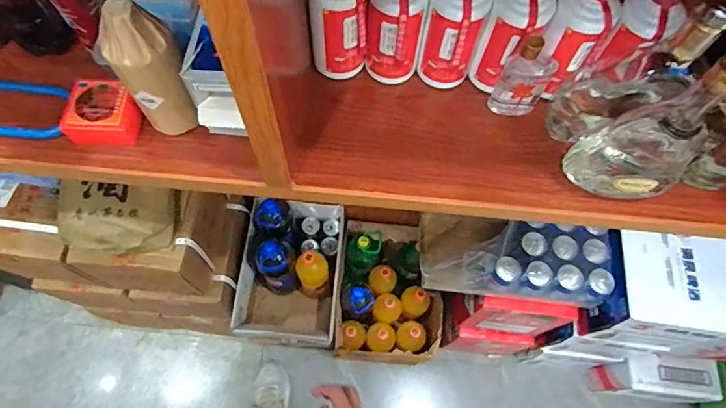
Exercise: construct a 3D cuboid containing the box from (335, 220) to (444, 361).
[{"bbox_3d":[0.079,0.273,1.360,0.291,0.224,0.362,5,66,0],"label":"box"}]

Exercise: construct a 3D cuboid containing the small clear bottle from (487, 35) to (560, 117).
[{"bbox_3d":[0.217,-0.169,0.608,0.063,0.131,0.040,24,68,8],"label":"small clear bottle"}]

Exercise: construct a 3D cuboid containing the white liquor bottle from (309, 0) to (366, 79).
[{"bbox_3d":[-0.032,-0.246,0.604,0.071,0.162,0.059,-5,67,-4],"label":"white liquor bottle"}]

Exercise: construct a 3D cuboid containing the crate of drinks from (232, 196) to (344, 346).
[{"bbox_3d":[-0.192,0.182,1.266,0.250,0.297,0.361,6,66,1],"label":"crate of drinks"}]

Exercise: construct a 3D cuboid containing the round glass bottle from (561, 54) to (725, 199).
[{"bbox_3d":[0.324,-0.078,0.511,0.109,0.206,0.065,-1,66,-2],"label":"round glass bottle"}]

